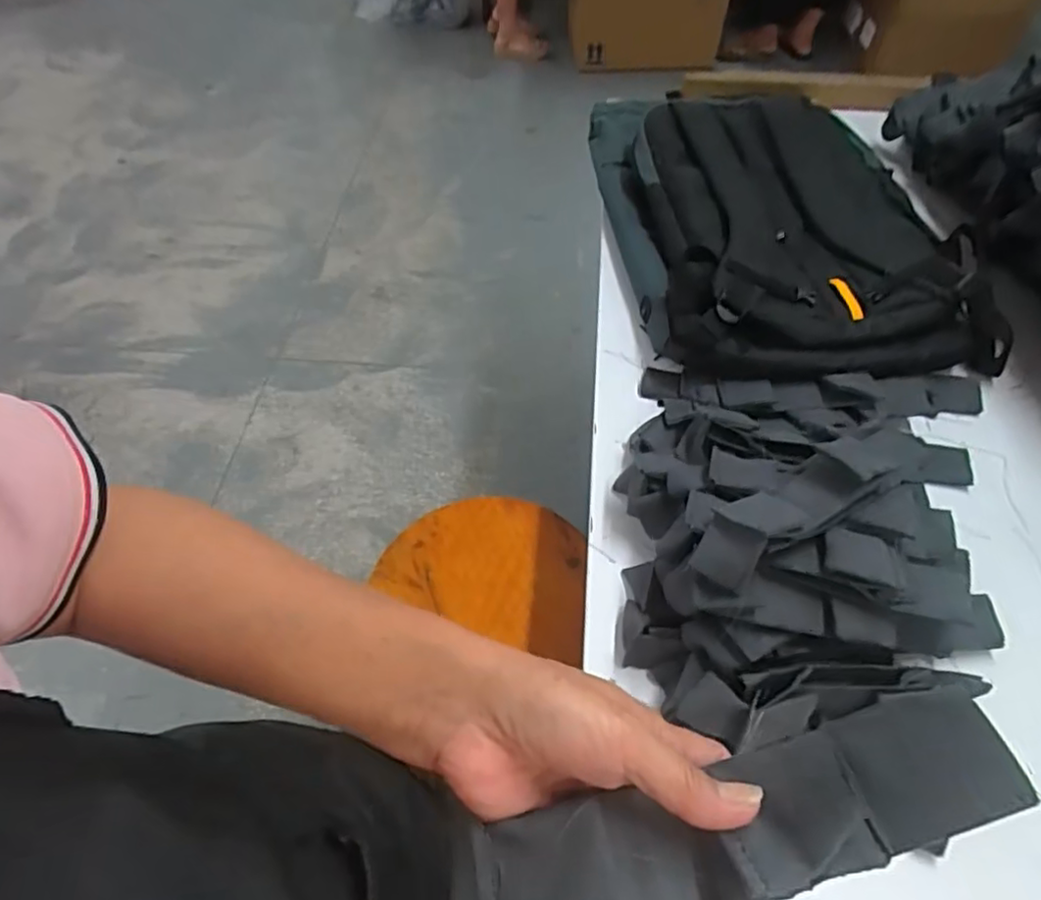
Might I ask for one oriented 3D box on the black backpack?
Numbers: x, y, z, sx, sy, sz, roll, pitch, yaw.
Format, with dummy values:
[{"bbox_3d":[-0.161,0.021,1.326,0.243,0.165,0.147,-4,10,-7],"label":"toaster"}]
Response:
[{"bbox_3d":[0.291,-0.289,0.778,0.344,0.098,0.533,-5,54,-5],"label":"black backpack"}]

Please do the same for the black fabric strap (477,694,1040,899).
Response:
[{"bbox_3d":[0.078,0.135,0.228,0.188,0.024,0.043,-17,55,0],"label":"black fabric strap"}]

